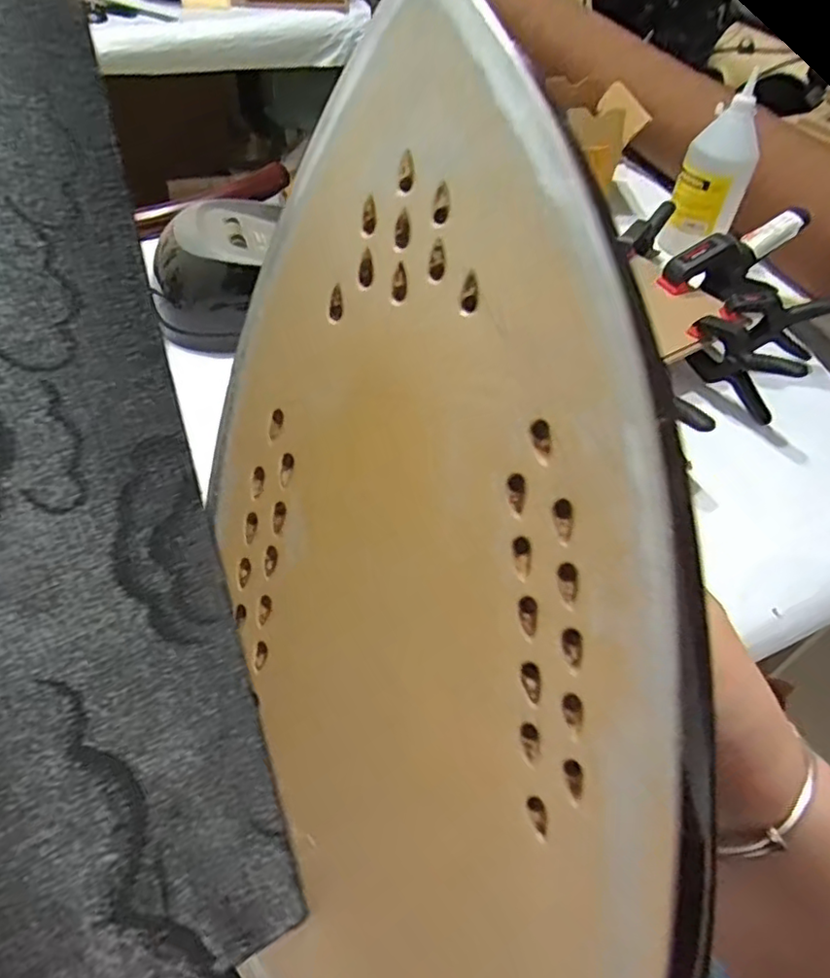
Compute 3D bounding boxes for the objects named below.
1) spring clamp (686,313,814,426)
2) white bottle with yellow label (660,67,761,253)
[{"bbox_3d":[0.303,-0.119,0.604,0.022,0.071,0.110,-30,58,-26],"label":"spring clamp"},{"bbox_3d":[0.359,-0.373,0.773,0.081,0.168,0.093,16,50,9],"label":"white bottle with yellow label"}]

